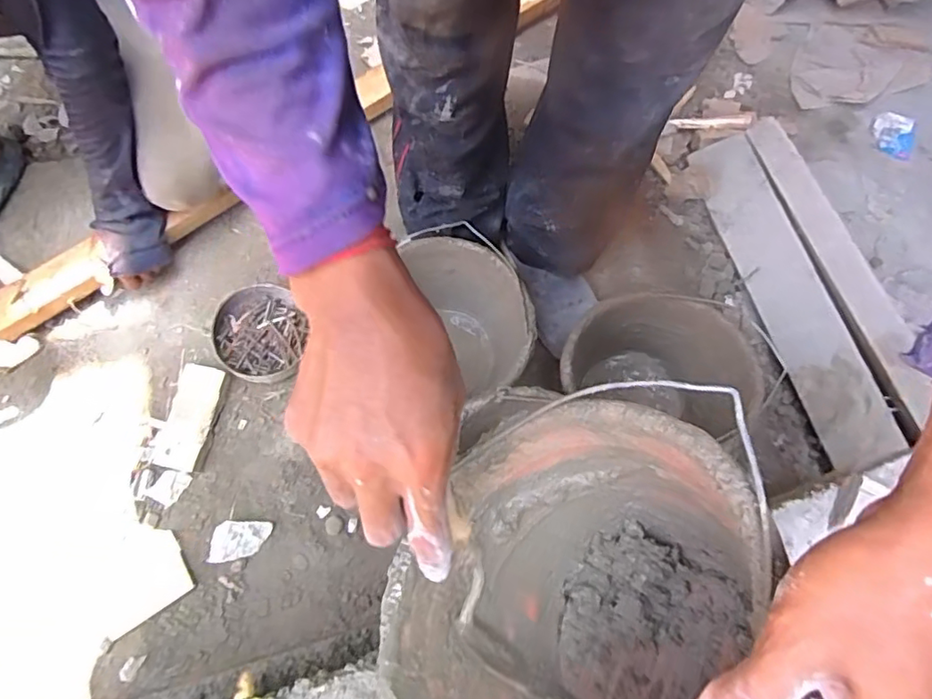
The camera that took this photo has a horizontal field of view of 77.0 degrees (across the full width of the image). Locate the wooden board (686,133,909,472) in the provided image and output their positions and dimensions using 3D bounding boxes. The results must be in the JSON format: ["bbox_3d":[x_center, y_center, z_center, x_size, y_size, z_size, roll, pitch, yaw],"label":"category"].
[{"bbox_3d":[0.482,-0.088,0.881,0.095,0.023,0.522,-22,73,15],"label":"wooden board"}]

